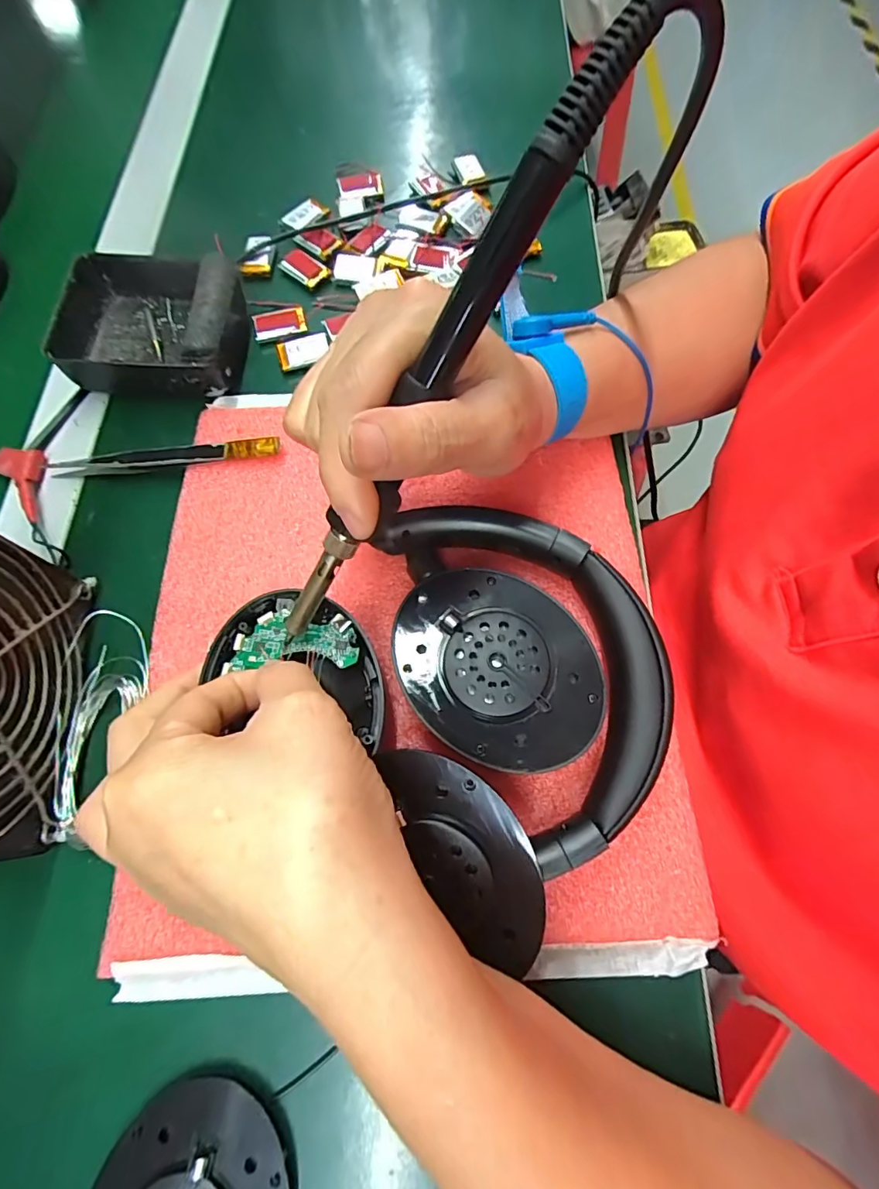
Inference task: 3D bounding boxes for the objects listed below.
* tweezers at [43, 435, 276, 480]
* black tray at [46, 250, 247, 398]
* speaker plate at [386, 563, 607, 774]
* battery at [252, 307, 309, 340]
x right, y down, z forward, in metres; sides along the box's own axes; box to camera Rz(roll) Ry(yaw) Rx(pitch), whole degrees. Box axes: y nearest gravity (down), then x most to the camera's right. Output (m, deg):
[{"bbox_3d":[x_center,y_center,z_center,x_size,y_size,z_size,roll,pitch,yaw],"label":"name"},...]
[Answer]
[{"bbox_3d":[-0.149,-0.074,0.269,0.129,0.008,0.014,-5,70,0],"label":"tweezers"},{"bbox_3d":[-0.163,-0.158,0.292,0.095,0.033,0.086,-5,70,0],"label":"black tray"},{"bbox_3d":[0.022,0.028,0.202,0.085,0.006,0.073,19,70,8],"label":"speaker plate"},{"bbox_3d":[-0.099,-0.168,0.311,0.032,0.004,0.022,-10,70,-2],"label":"battery"}]

